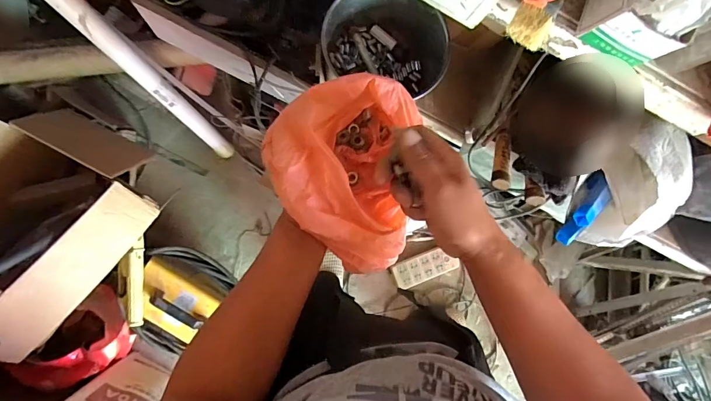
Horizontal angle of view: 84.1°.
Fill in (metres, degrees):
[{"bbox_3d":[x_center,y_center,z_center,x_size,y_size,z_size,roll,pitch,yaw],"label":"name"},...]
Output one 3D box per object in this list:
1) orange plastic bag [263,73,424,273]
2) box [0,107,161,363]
[{"bbox_3d":[-0.014,-0.027,0.399,0.144,0.073,0.188,5,85,-8],"label":"orange plastic bag"},{"bbox_3d":[-0.772,0.046,0.959,0.464,0.421,0.544,29,82,-6],"label":"box"}]

